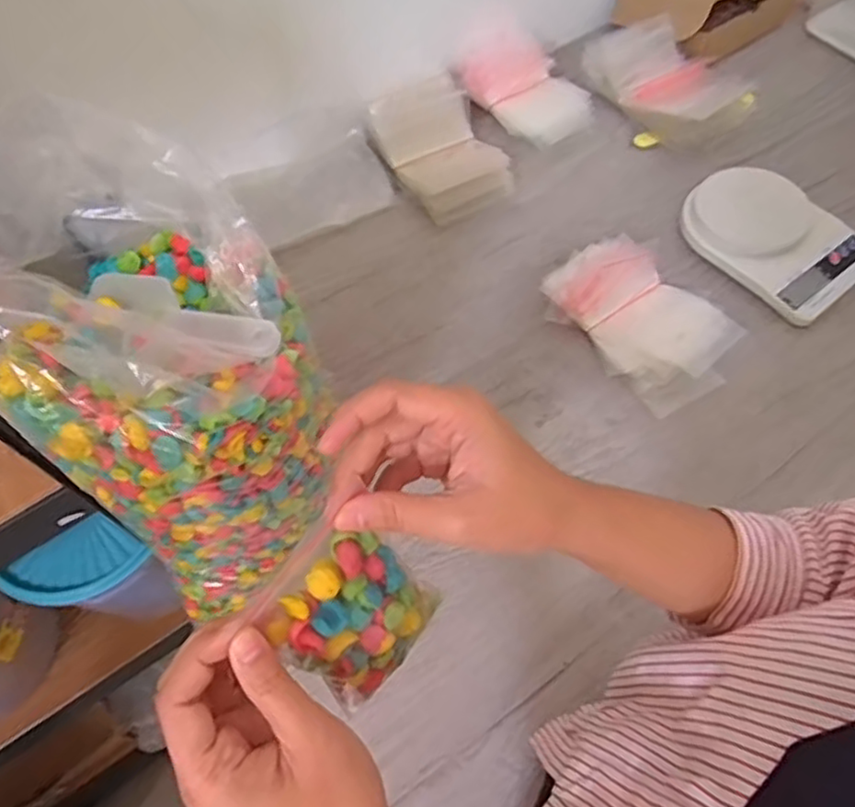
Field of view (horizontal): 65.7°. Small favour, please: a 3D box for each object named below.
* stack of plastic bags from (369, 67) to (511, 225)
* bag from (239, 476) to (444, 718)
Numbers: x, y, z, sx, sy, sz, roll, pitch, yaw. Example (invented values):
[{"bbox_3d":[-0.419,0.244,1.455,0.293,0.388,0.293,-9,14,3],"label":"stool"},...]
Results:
[{"bbox_3d":[0.016,-0.295,0.757,0.114,0.060,0.172,-26,62,-10],"label":"stack of plastic bags"},{"bbox_3d":[-0.033,0.092,0.298,0.065,0.088,0.020,-48,34,-20],"label":"bag"}]

